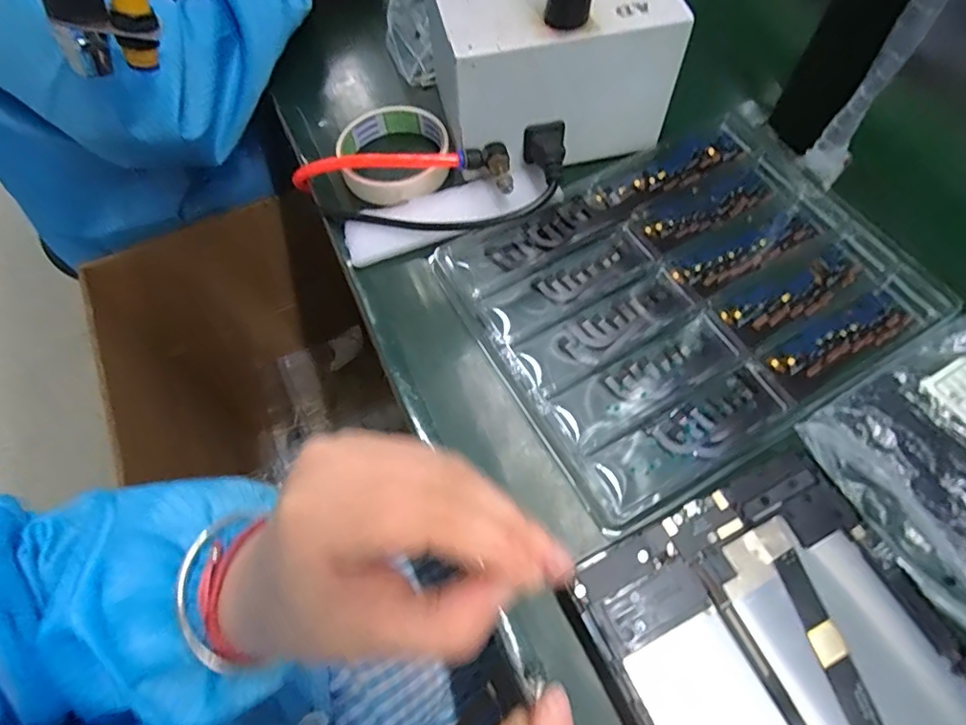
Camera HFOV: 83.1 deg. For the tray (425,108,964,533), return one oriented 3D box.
[{"bbox_3d":[0.138,-0.052,0.368,0.281,0.019,0.214,-27,66,-13],"label":"tray"}]

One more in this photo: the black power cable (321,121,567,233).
[{"bbox_3d":[-0.020,-0.118,0.384,0.181,0.040,0.059,-13,64,-7],"label":"black power cable"}]

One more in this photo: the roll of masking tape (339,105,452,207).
[{"bbox_3d":[-0.068,-0.159,0.424,0.085,0.027,0.093,0,63,0],"label":"roll of masking tape"}]

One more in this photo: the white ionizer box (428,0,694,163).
[{"bbox_3d":[0.043,-0.231,0.399,0.157,0.105,0.121,-12,64,-6],"label":"white ionizer box"}]

